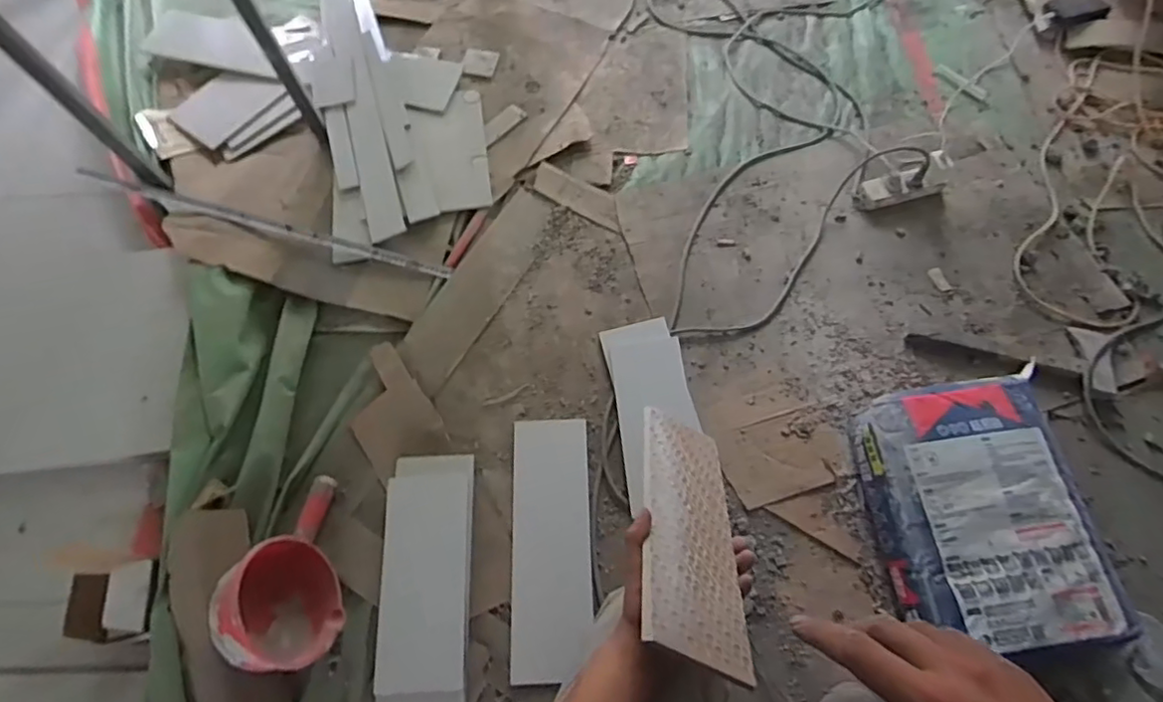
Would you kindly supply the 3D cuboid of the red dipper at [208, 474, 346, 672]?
[{"bbox_3d":[-0.439,0.315,0.890,0.141,0.147,0.264,-11,65,-5],"label":"red dipper"}]

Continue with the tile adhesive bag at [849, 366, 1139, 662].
[{"bbox_3d":[0.612,0.245,0.951,0.311,0.103,0.395,-9,65,-4],"label":"tile adhesive bag"}]

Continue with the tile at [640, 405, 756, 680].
[{"bbox_3d":[0.134,0.202,0.754,0.117,0.011,0.387,26,27,-7],"label":"tile"}]

